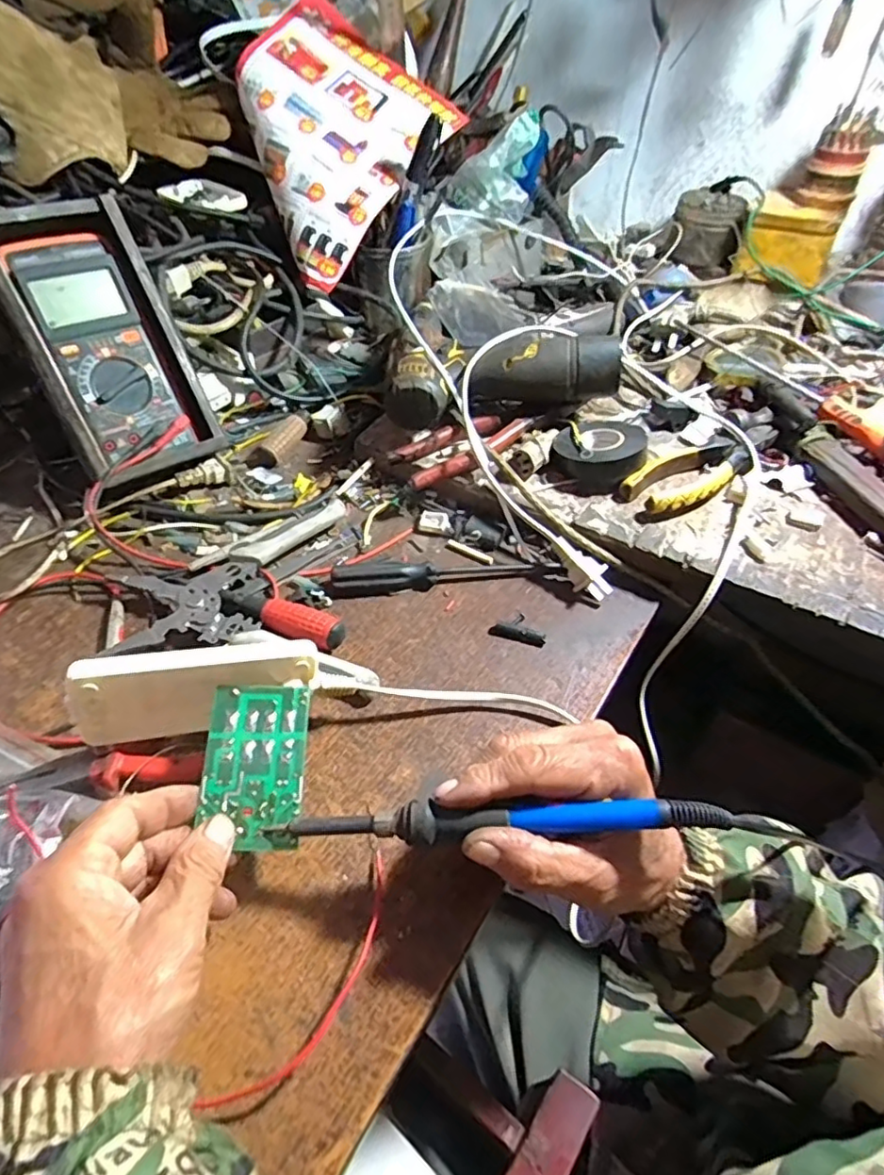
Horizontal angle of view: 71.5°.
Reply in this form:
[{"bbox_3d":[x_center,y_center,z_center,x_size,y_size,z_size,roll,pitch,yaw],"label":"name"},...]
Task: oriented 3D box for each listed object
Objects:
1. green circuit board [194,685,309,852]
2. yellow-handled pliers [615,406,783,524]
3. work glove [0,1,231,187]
[{"bbox_3d":[-0.098,0.092,0.322,0.048,0.004,0.085,3,58,-11],"label":"green circuit board"},{"bbox_3d":[0.219,-0.104,0.510,0.180,0.023,0.056,-34,57,-26],"label":"yellow-handled pliers"},{"bbox_3d":[-0.366,-0.484,0.590,0.196,0.099,0.315,52,41,-14],"label":"work glove"}]

